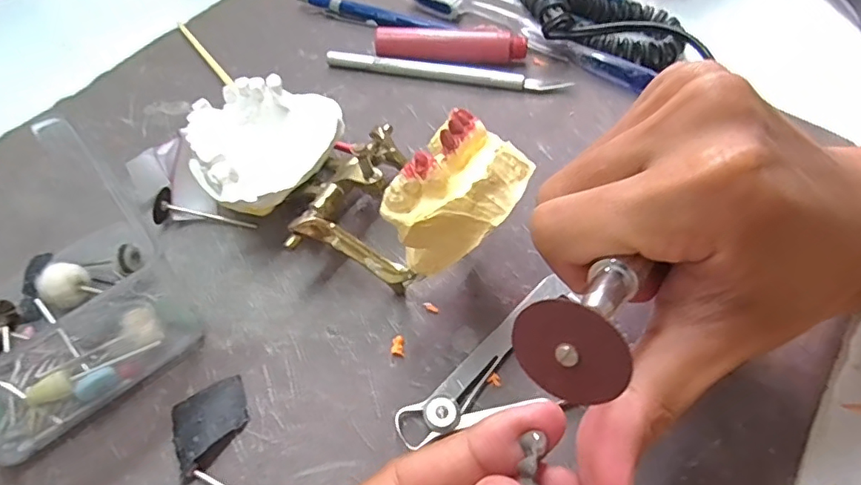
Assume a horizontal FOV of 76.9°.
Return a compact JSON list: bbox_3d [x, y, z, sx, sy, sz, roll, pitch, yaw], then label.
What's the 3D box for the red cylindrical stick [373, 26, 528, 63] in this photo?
[{"bbox_3d":[0.011,-0.114,0.315,0.086,0.018,0.013,7,57,6],"label":"red cylindrical stick"}]

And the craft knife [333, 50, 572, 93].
[{"bbox_3d":[0.008,-0.098,0.310,0.137,0.010,0.014,7,57,6],"label":"craft knife"}]

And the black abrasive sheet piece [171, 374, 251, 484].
[{"bbox_3d":[-0.082,0.068,0.203,0.027,0.006,0.031,-22,59,-13],"label":"black abrasive sheet piece"}]

